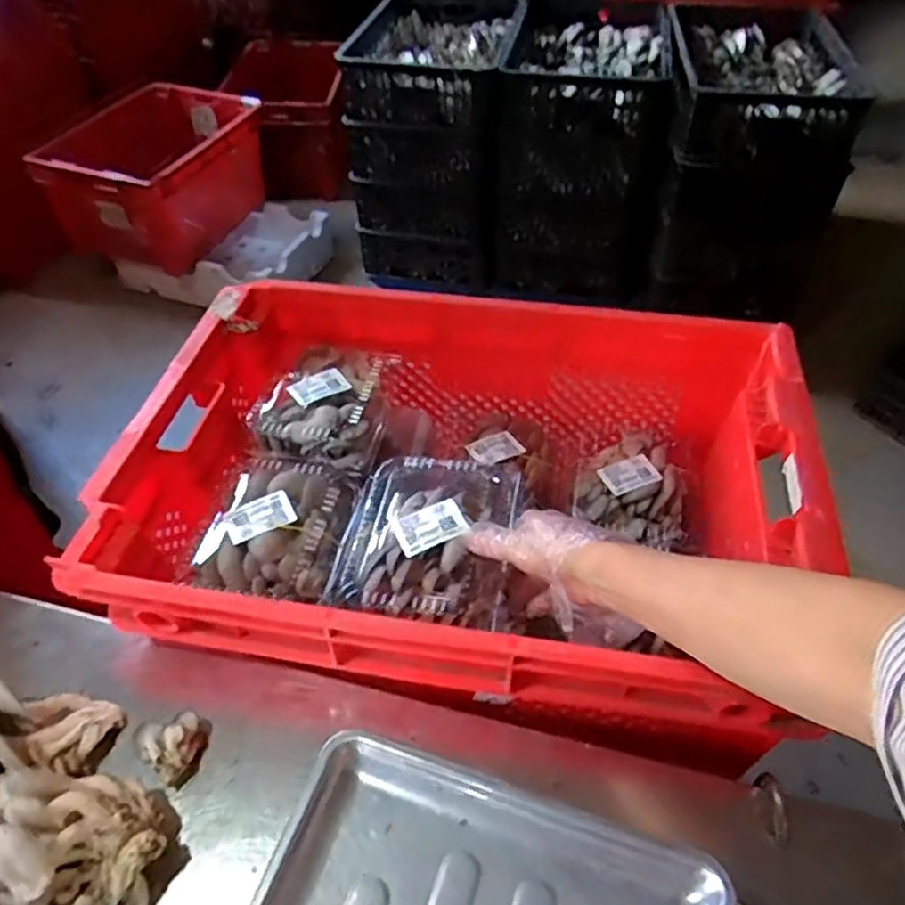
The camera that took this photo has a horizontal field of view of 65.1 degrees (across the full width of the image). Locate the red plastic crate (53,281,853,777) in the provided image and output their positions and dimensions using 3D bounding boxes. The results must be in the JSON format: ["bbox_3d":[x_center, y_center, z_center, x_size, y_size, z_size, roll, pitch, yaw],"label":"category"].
[{"bbox_3d":[0.007,0.033,0.694,0.615,0.175,0.414,8,48,8],"label":"red plastic crate"}]

